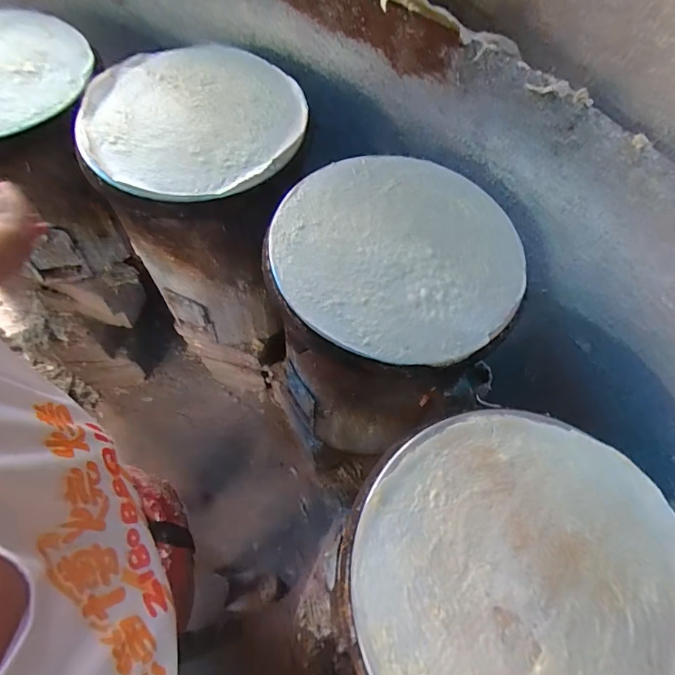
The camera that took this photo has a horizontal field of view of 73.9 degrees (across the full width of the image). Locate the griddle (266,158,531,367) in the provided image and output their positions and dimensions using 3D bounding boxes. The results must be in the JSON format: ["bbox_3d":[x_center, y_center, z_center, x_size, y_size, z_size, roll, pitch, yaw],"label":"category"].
[{"bbox_3d":[0.082,-0.130,0.655,0.344,0.023,0.365,2,64,-4],"label":"griddle"}]

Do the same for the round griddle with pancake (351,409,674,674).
[{"bbox_3d":[0.203,0.255,0.479,0.360,0.012,0.343,-7,65,-5],"label":"round griddle with pancake"}]

